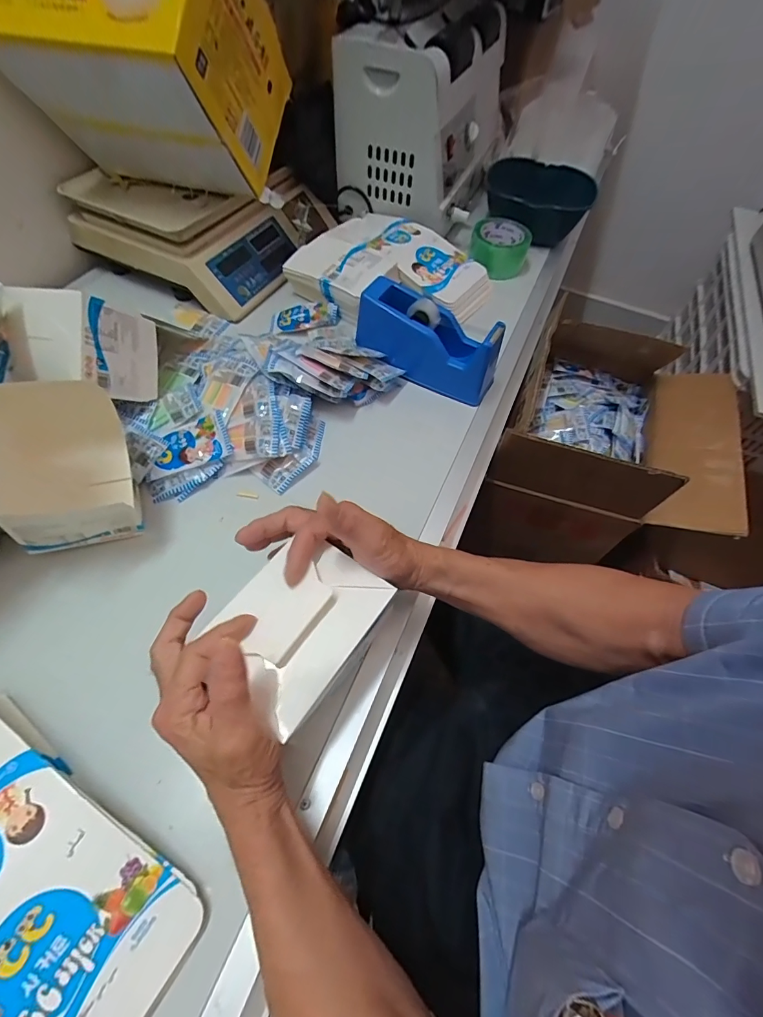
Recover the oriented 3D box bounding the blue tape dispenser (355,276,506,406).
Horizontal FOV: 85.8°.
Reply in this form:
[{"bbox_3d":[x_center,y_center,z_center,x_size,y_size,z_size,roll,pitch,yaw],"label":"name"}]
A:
[{"bbox_3d":[0.064,-0.230,0.569,0.201,0.089,0.066,27,61,12],"label":"blue tape dispenser"}]

